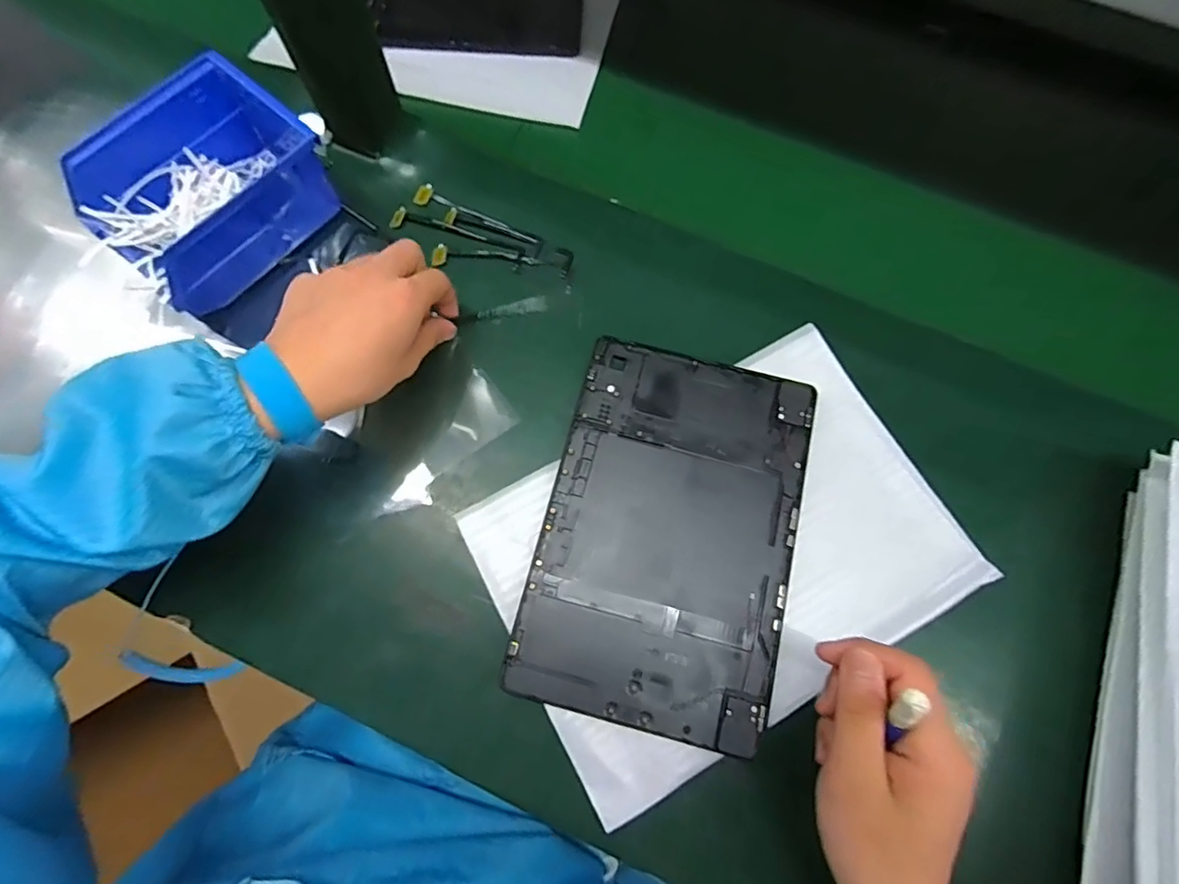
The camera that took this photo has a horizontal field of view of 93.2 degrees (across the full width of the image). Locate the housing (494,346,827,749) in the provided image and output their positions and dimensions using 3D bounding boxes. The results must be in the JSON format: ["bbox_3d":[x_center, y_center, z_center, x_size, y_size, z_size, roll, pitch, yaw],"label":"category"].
[{"bbox_3d":[0.051,0.054,0.354,0.153,0.006,0.233,14,75,4],"label":"housing"}]

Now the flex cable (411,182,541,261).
[{"bbox_3d":[-0.083,-0.167,0.417,0.106,0.005,0.018,25,76,7],"label":"flex cable"}]

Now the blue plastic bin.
[{"bbox_3d":[-0.255,-0.169,0.383,0.103,0.075,0.137,38,78,10],"label":"blue plastic bin"}]

